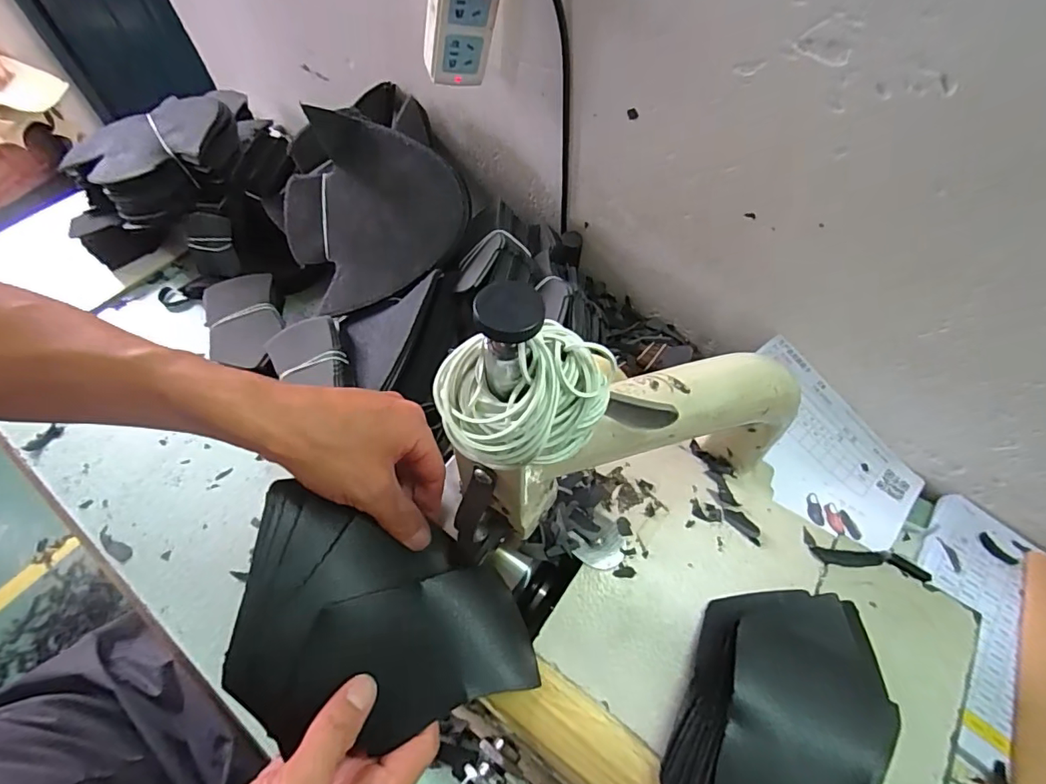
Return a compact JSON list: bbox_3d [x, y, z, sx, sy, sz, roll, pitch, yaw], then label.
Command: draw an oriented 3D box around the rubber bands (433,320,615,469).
[{"bbox_3d":[-0.001,0.000,0.194,0.067,0.045,0.051,9,60,6],"label":"rubber bands"}]

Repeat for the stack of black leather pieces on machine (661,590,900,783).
[{"bbox_3d":[0.140,0.178,0.271,0.097,0.028,0.144,28,64,17],"label":"stack of black leather pieces on machine"}]

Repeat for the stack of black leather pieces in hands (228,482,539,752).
[{"bbox_3d":[-0.075,0.129,0.290,0.160,0.017,0.122,9,62,-13],"label":"stack of black leather pieces in hands"}]

